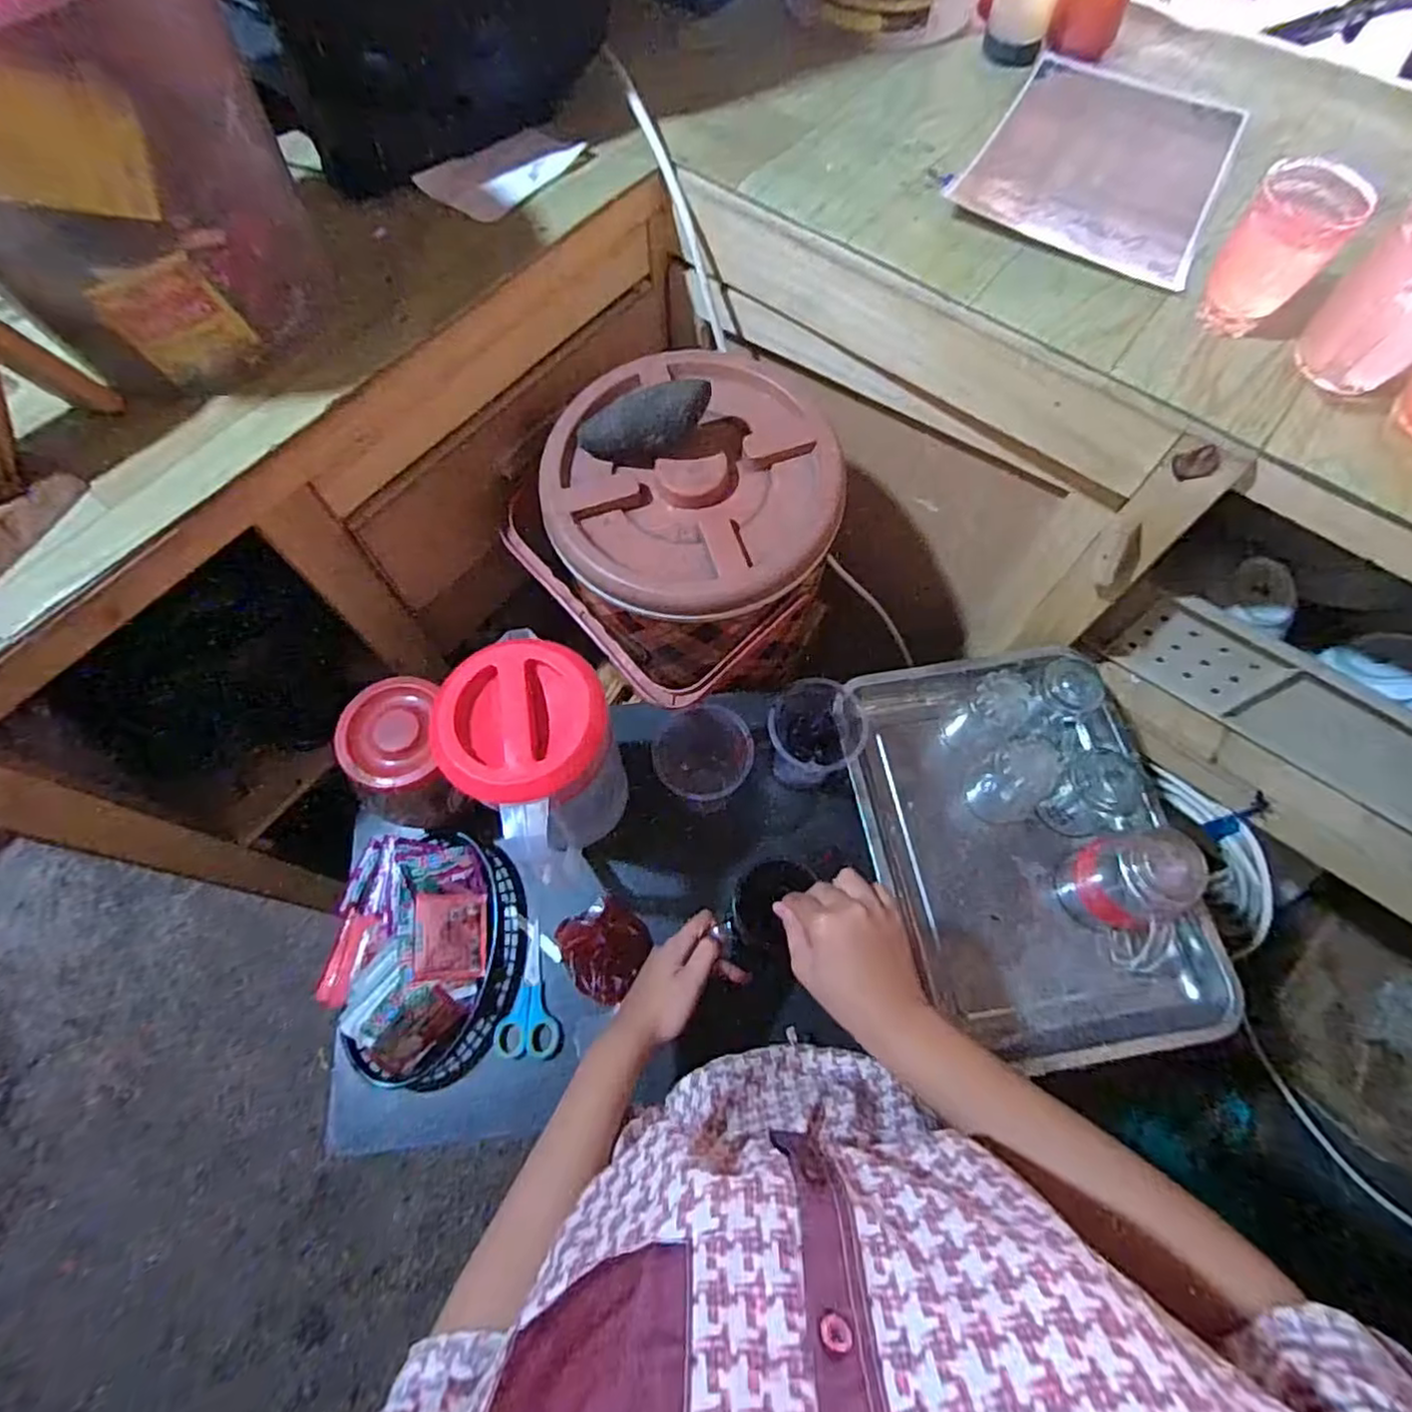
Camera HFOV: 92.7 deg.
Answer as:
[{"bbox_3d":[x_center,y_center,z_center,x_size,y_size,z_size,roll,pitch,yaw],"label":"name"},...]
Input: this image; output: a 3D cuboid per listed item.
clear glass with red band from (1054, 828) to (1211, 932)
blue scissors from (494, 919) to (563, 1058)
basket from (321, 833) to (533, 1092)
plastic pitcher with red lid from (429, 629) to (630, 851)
[{"bbox_3d":[0.382,0.157,0.606,0.084,0.114,0.075,-7,68,-2],"label":"clear glass with red band"},{"bbox_3d":[-0.164,0.265,0.628,0.058,0.011,0.115,-4,68,-1],"label":"blue scissors"},{"bbox_3d":[-0.253,0.226,0.613,0.155,0.072,0.210,0,68,1],"label":"basket"},{"bbox_3d":[-0.138,0.041,0.591,0.119,0.218,0.119,0,68,1],"label":"plastic pitcher with red lid"}]

